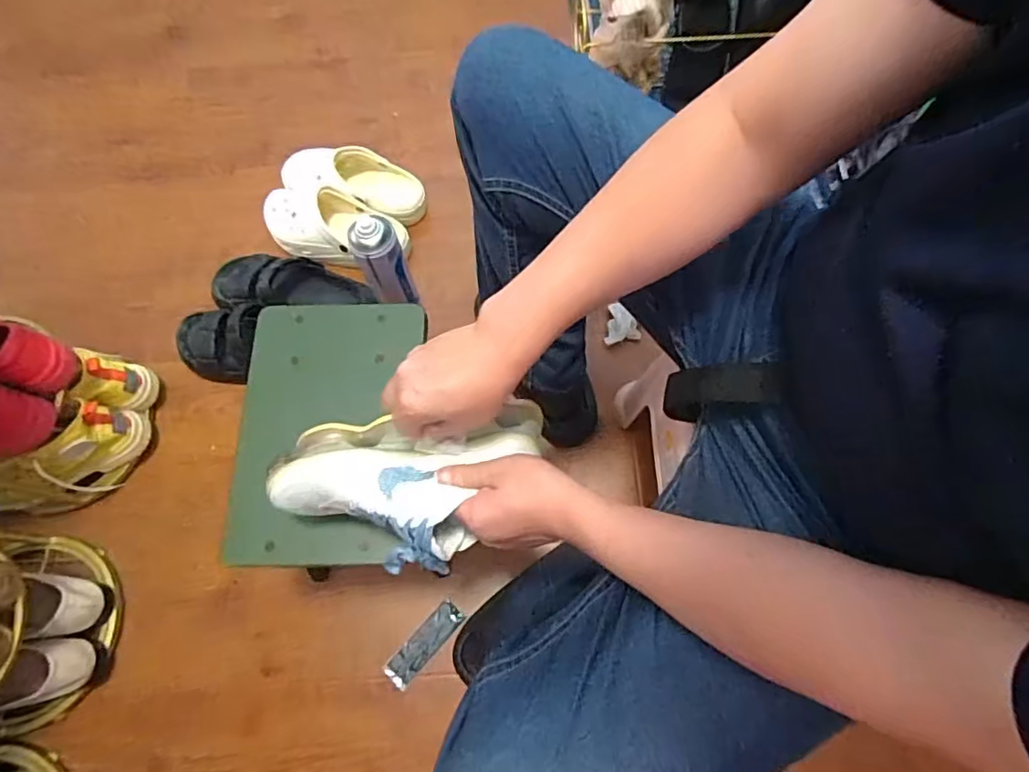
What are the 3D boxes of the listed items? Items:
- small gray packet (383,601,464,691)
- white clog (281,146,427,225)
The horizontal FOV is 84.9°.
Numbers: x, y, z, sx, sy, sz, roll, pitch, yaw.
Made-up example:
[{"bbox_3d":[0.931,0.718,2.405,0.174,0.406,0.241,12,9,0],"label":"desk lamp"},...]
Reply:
[{"bbox_3d":[-0.125,0.359,0.786,0.042,0.013,0.124,42,76,14],"label":"small gray packet"},{"bbox_3d":[-0.288,-0.360,1.011,0.255,0.074,0.107,10,71,5],"label":"white clog"}]

